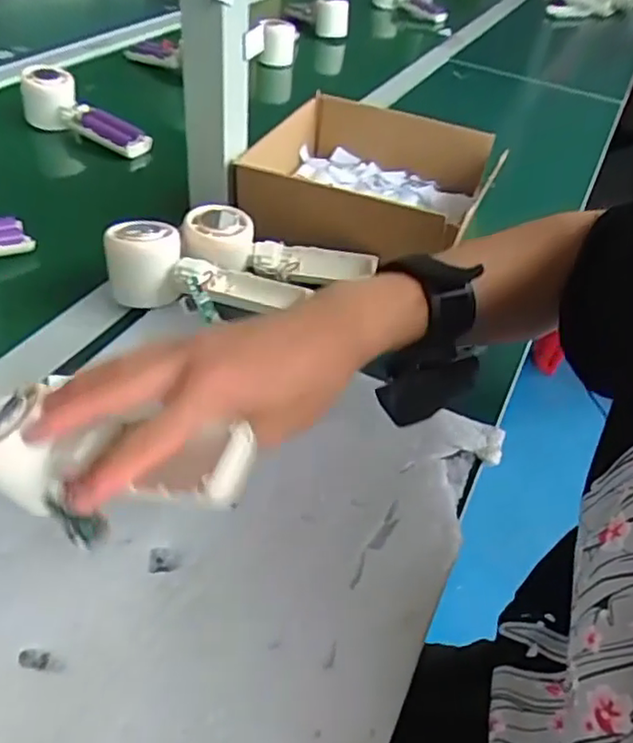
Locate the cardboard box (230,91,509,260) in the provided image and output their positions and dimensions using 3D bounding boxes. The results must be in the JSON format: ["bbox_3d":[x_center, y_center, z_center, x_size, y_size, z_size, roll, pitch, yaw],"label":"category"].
[{"bbox_3d":[0.052,-0.191,0.648,0.201,0.089,0.254,14,43,9],"label":"cardboard box"}]

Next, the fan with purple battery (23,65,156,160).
[{"bbox_3d":[-0.268,-0.295,0.744,0.157,0.050,0.050,30,46,5],"label":"fan with purple battery"}]

